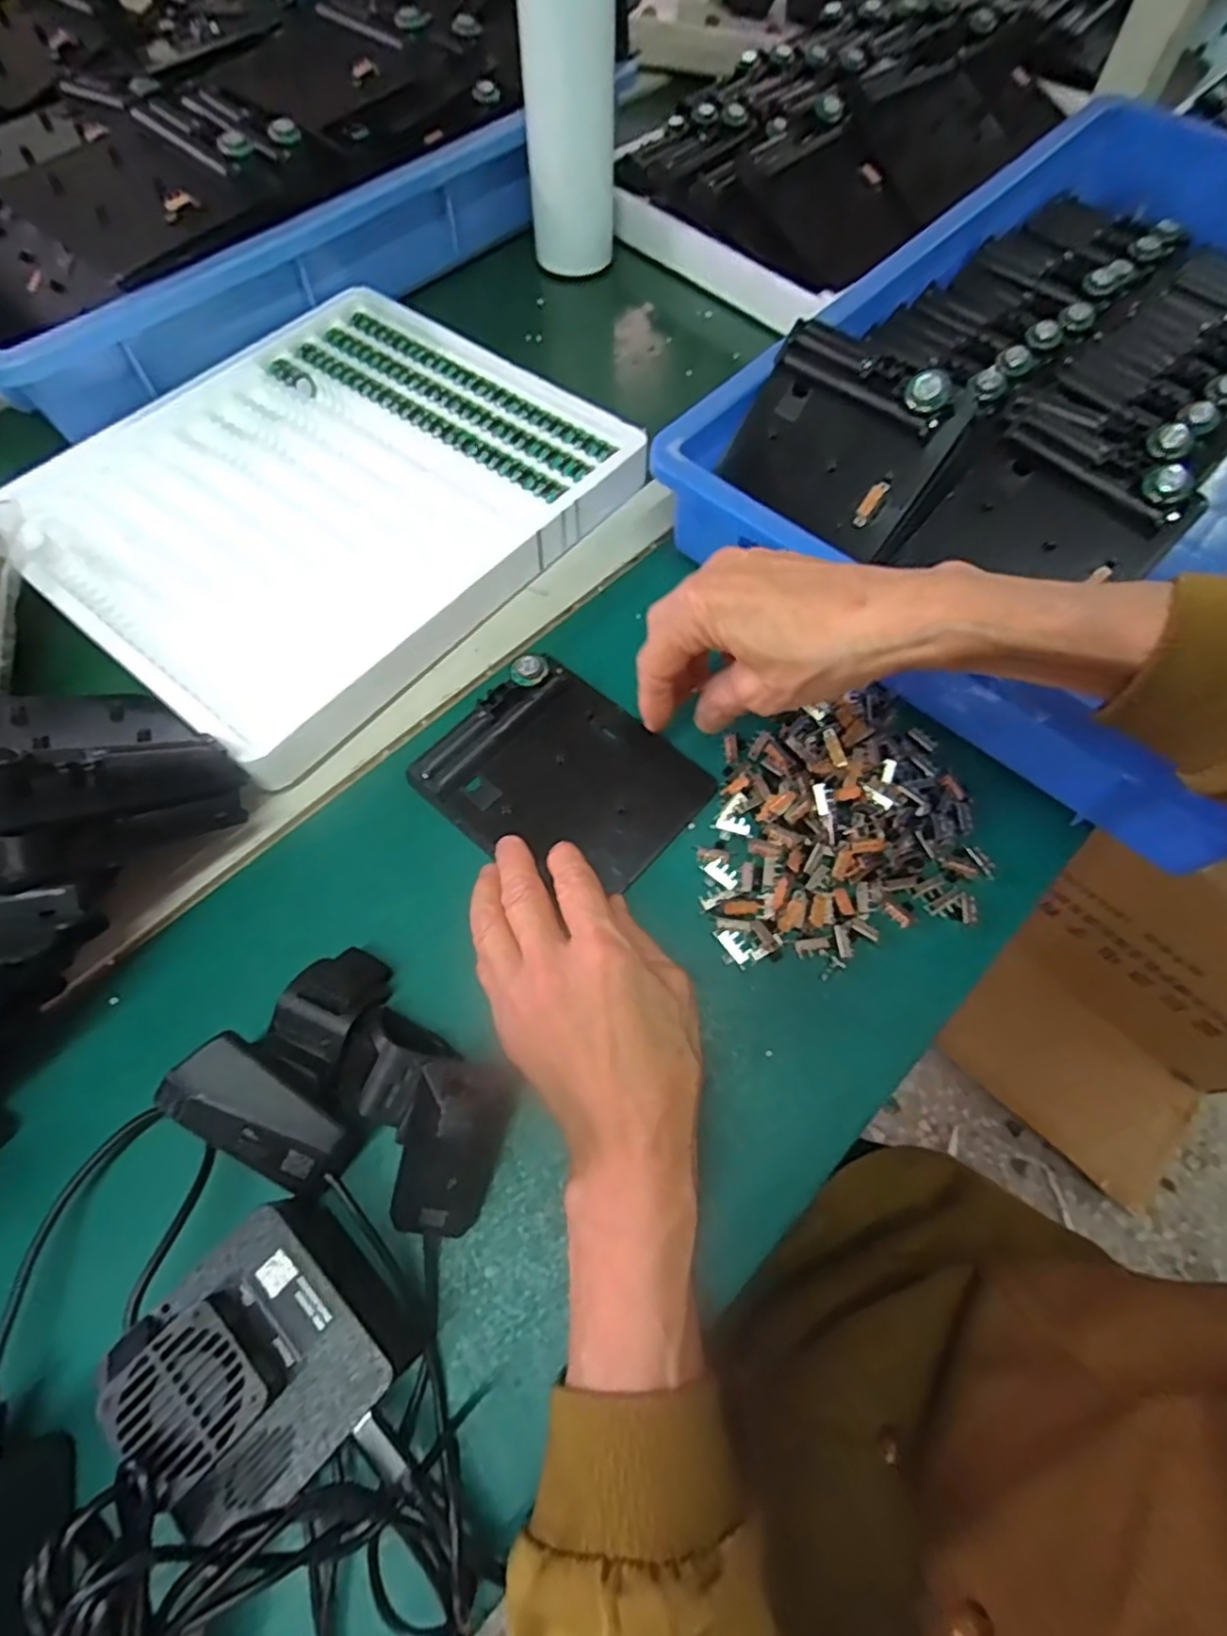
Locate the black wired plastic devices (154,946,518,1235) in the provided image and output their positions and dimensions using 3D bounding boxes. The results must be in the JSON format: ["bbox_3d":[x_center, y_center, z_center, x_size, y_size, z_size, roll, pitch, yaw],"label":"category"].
[{"bbox_3d":[-0.100,0.112,0.280,0.119,0.057,0.086,30,69,14],"label":"black wired plastic devices"}]

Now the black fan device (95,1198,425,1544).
[{"bbox_3d":[-0.120,0.187,0.244,0.075,0.059,0.077,-36,69,-14],"label":"black fan device"}]

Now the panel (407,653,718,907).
[{"bbox_3d":[-0.025,-0.022,0.364,0.126,0.022,0.106,35,71,16],"label":"panel"}]

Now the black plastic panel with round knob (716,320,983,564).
[{"bbox_3d":[0.122,-0.206,0.378,0.108,0.022,0.088,38,113,14],"label":"black plastic panel with round knob"}]

